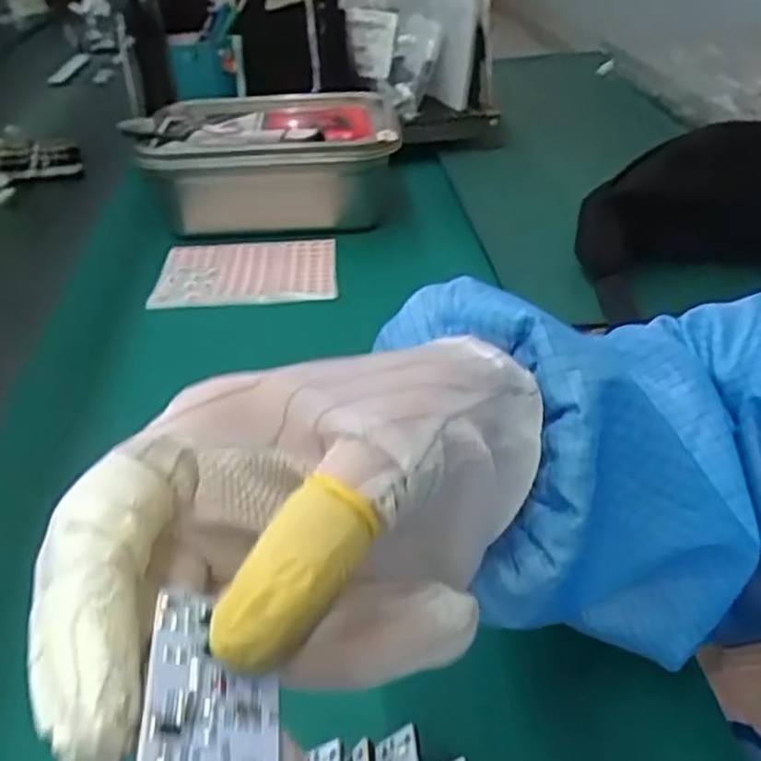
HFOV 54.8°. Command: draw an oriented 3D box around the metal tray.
[{"bbox_3d":[-0.107,-0.215,0.744,0.244,0.109,0.183,-4,36,0],"label":"metal tray"}]

